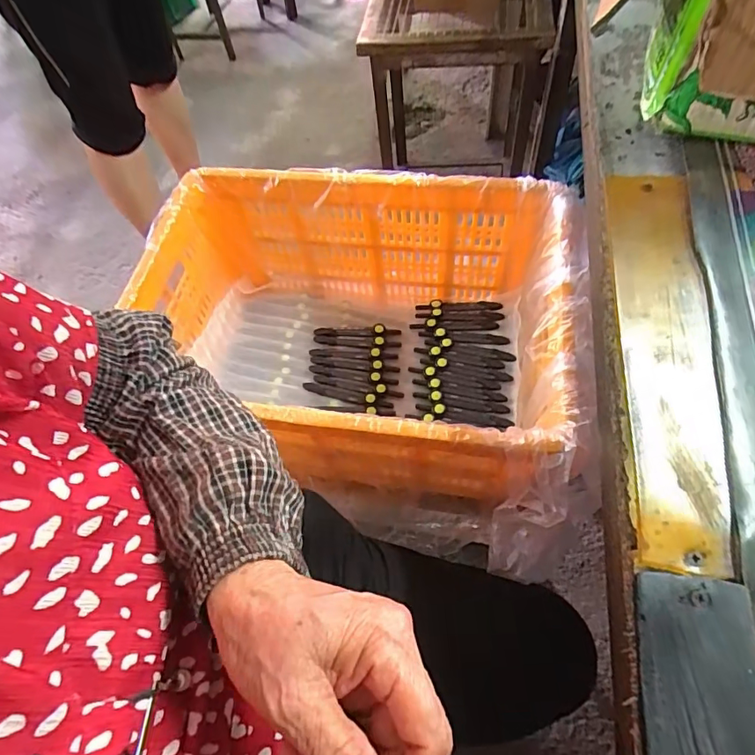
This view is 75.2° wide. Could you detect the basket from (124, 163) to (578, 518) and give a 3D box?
[{"bbox_3d":[-0.044,-0.050,0.626,0.508,0.239,0.385,6,61,10],"label":"basket"}]

